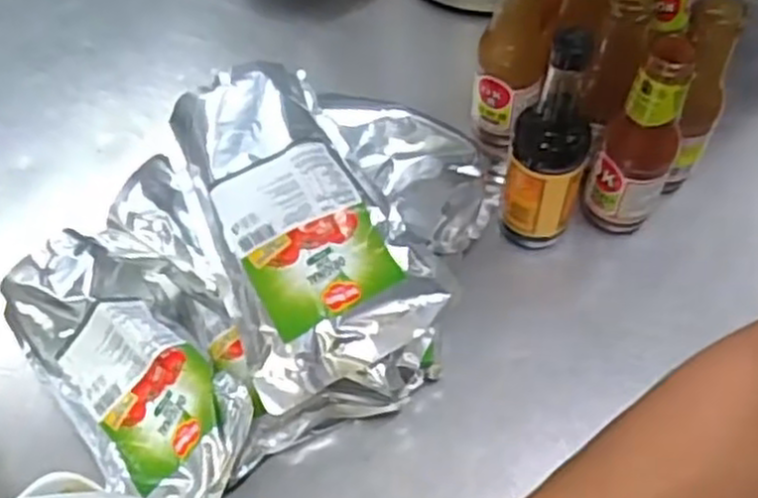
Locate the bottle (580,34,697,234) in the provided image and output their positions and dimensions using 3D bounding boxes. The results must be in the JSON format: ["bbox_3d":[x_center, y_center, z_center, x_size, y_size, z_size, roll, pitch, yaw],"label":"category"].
[{"bbox_3d":[0.207,-0.080,0.614,0.053,0.189,0.050,-2,57,0],"label":"bottle"}]

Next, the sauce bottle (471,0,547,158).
[{"bbox_3d":[0.115,-0.161,0.676,0.056,0.191,0.050,15,58,11],"label":"sauce bottle"}]

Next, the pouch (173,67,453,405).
[{"bbox_3d":[-0.055,-0.024,0.576,0.144,0.047,0.266,-19,70,-8],"label":"pouch"}]

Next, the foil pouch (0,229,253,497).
[{"bbox_3d":[-0.178,0.085,0.582,0.128,0.080,0.239,-37,64,-21],"label":"foil pouch"}]

